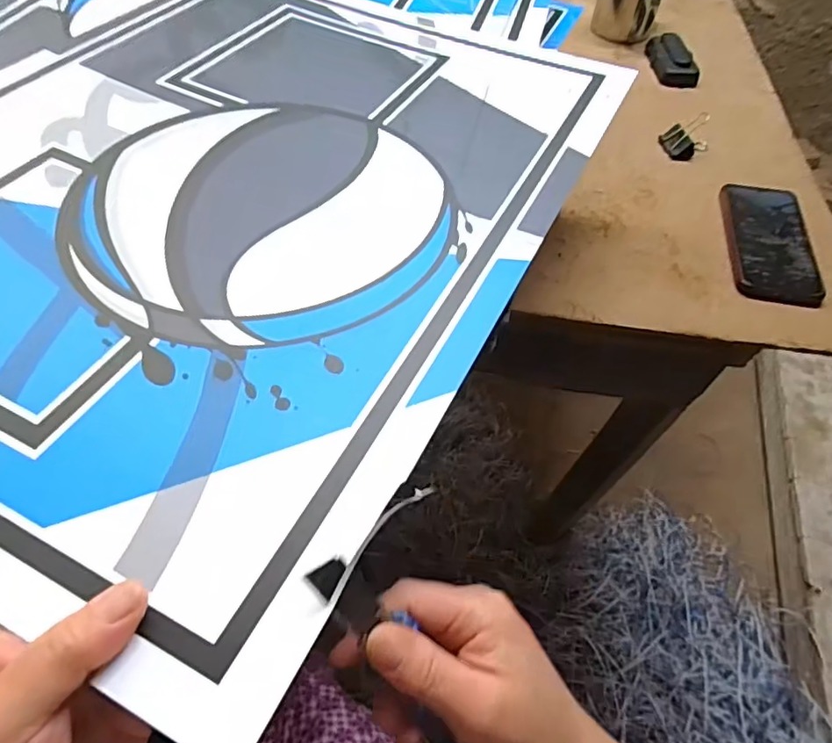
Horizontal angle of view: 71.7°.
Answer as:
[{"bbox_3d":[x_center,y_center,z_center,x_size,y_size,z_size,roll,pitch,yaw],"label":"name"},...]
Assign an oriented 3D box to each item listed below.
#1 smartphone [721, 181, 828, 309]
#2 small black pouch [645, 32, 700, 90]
[{"bbox_3d":[0.351,-0.130,0.569,0.082,0.012,0.170,12,54,3],"label":"smartphone"},{"bbox_3d":[0.345,-0.423,0.780,0.053,0.023,0.104,4,54,-3],"label":"small black pouch"}]

